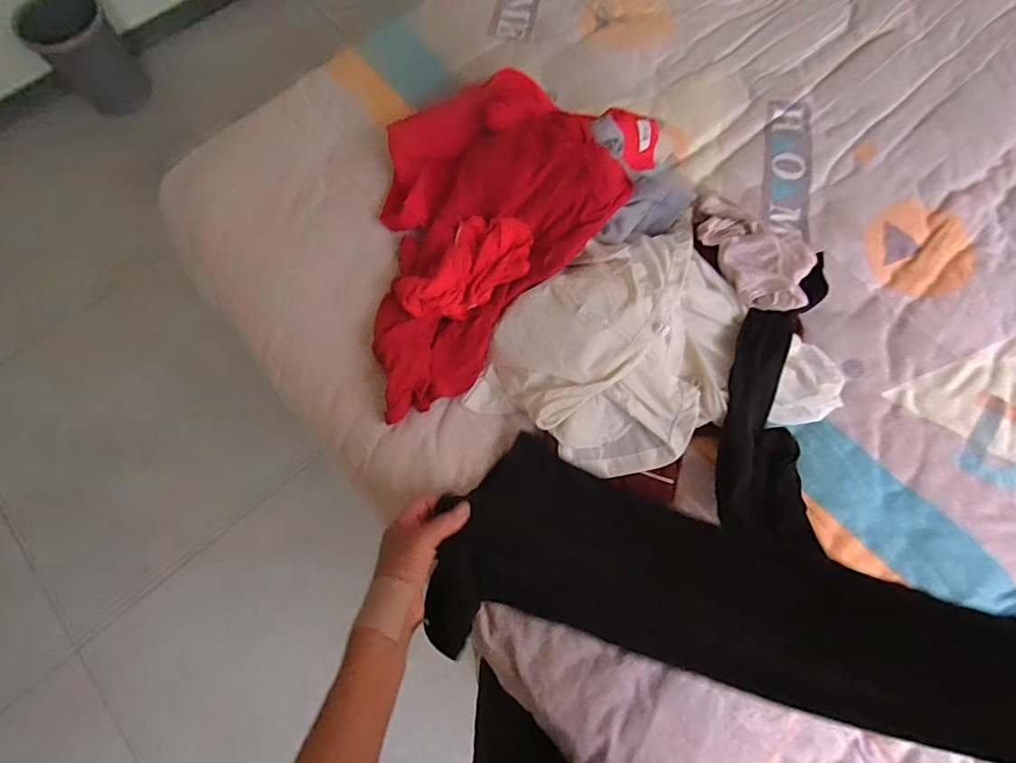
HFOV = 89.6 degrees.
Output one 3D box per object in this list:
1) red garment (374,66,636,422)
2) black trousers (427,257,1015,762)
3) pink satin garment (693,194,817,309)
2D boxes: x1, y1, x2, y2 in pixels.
[{"bbox_3d":[-0.048,-0.214,0.653,0.406,0.130,0.360,-30,73,-11],"label":"red garment"},{"bbox_3d":[0.209,0.078,0.500,0.513,0.211,0.418,8,70,2],"label":"black trousers"},{"bbox_3d":[0.318,-0.177,0.662,0.127,0.051,0.212,-12,53,-5],"label":"pink satin garment"}]

